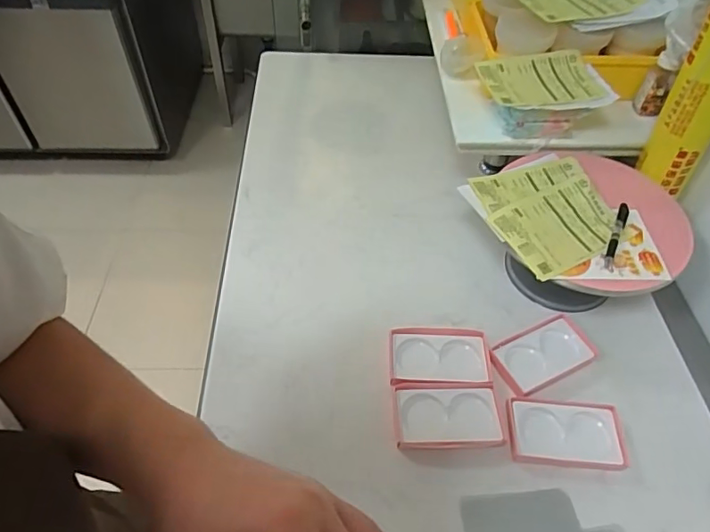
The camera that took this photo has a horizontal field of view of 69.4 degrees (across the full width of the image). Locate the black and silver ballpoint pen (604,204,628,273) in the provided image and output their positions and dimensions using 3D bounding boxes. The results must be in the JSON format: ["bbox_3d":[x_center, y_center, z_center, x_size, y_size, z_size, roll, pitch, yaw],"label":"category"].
[{"bbox_3d":[0.380,-0.045,0.743,0.015,0.014,0.140,24,53,16],"label":"black and silver ballpoint pen"}]

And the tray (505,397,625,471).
[{"bbox_3d":[0.282,0.223,0.688,0.150,0.018,0.086,5,51,1],"label":"tray"}]

